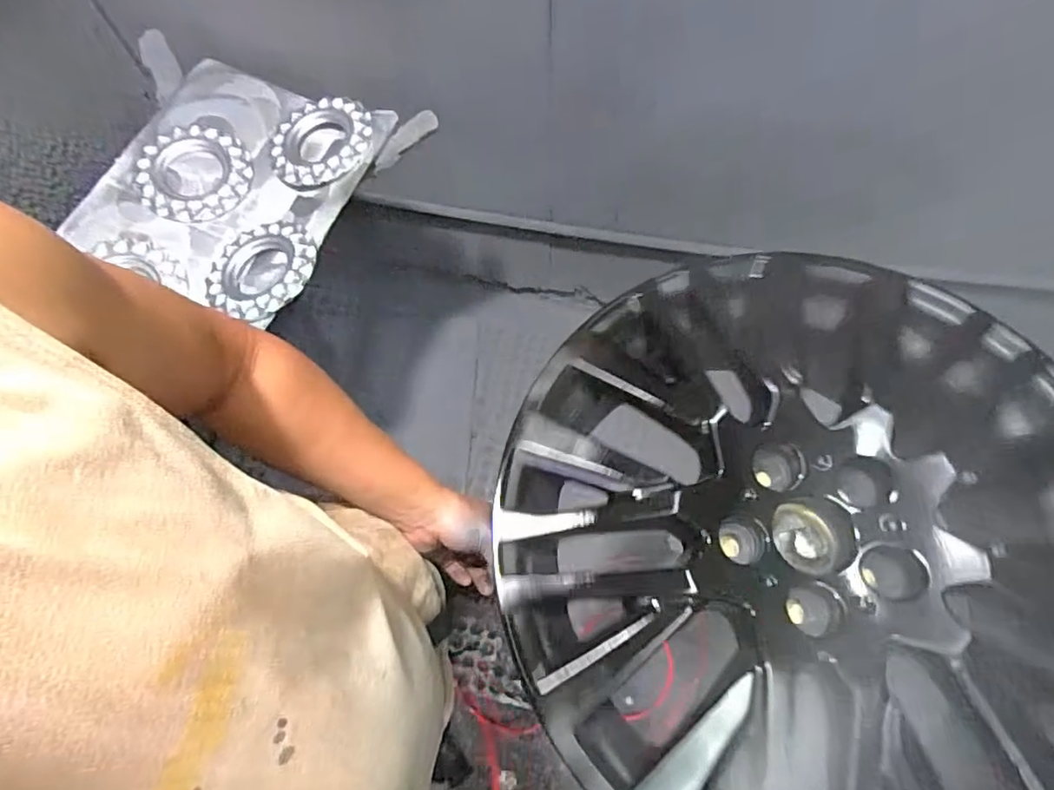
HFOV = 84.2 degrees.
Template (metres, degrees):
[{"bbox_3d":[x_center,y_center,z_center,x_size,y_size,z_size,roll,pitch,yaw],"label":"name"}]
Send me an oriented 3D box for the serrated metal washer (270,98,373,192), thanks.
[{"bbox_3d":[-0.316,-0.386,0.898,0.155,0.036,0.168,-9,68,-2],"label":"serrated metal washer"}]

